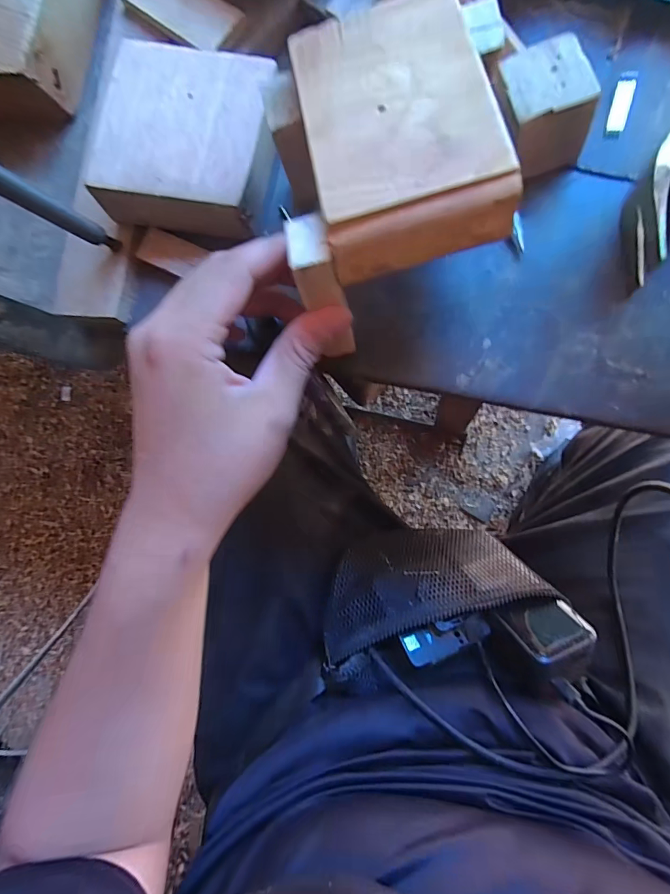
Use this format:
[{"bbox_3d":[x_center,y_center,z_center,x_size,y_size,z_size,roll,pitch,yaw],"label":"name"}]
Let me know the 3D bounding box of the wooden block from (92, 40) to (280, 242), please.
[{"bbox_3d":[-0.082,-0.172,0.245,0.096,0.029,0.099,14,88,9],"label":"wooden block"}]

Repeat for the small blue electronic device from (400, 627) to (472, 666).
[{"bbox_3d":[0.079,0.151,0.335,0.050,0.004,0.023,-12,57,-11],"label":"small blue electronic device"}]

